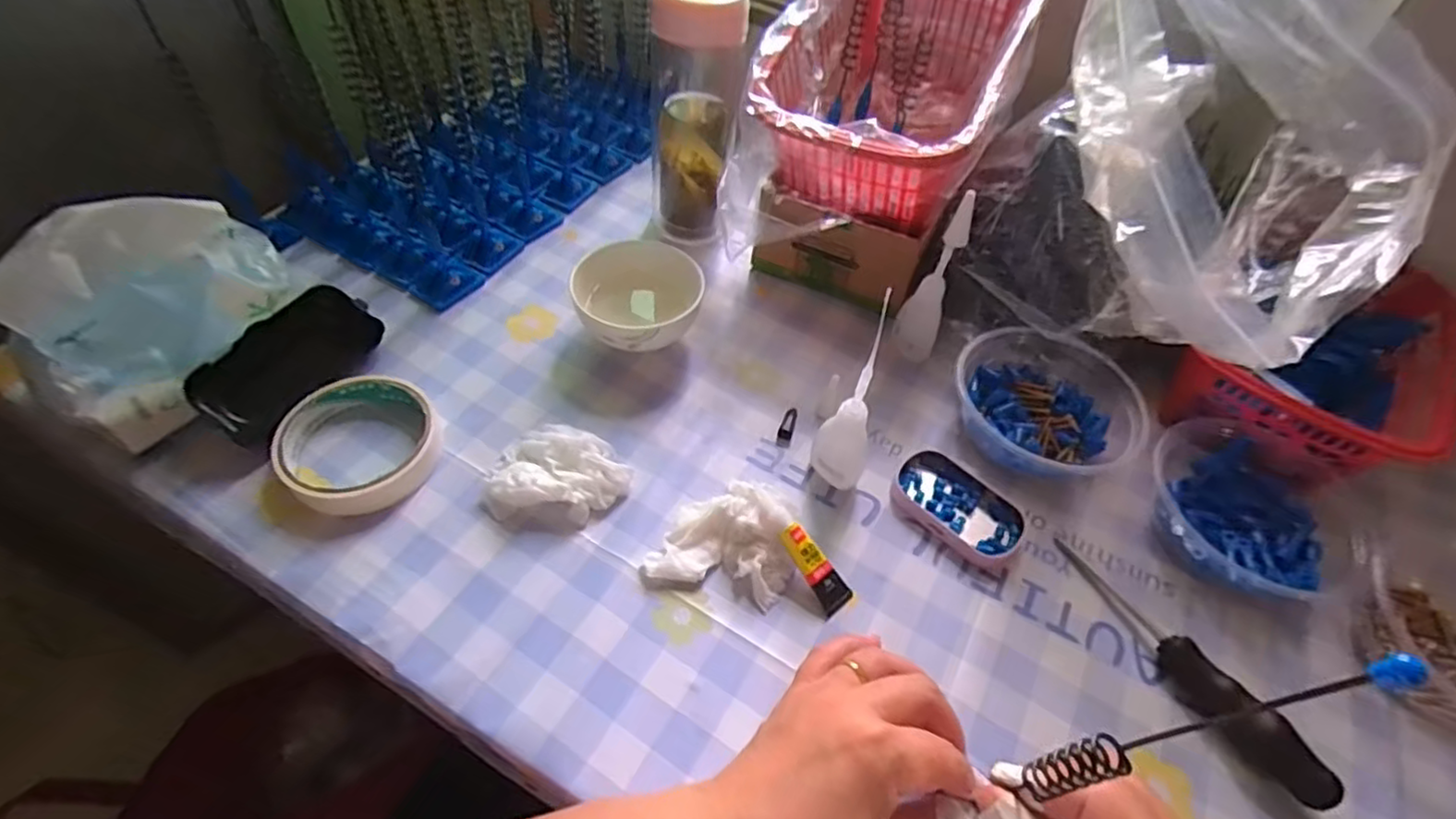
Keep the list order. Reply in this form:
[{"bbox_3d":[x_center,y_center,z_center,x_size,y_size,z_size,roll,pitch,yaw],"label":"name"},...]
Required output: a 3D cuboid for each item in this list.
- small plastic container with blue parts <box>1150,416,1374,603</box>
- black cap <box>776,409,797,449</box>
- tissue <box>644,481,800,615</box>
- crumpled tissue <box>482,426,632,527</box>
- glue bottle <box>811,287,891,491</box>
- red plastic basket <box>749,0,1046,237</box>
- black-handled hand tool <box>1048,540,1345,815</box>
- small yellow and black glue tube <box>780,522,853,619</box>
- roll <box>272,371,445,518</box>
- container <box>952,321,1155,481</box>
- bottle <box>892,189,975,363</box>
[{"bbox_3d":[0.308,0.061,0.397,0.114,0.037,0.112,33,56,19],"label":"small plastic container with blue parts"},{"bbox_3d":[0.039,0.012,0.433,0.010,0.007,0.028,16,68,9],"label":"black cap"},{"bbox_3d":[0.000,0.071,0.369,0.074,0.029,0.059,15,52,6],"label":"tissue"},{"bbox_3d":[-0.097,0.036,0.392,0.077,0.020,0.059,6,51,-1],"label":"crumpled tissue"},{"bbox_3d":[0.069,-0.001,0.363,0.030,0.138,0.024,16,52,7],"label":"glue bottle"},{"bbox_3d":[0.116,-0.236,0.476,0.154,0.119,0.221,24,53,13],"label":"red plastic basket"},{"bbox_3d":[0.238,0.130,0.348,0.021,0.025,0.153,-20,56,-20],"label":"black-handled hand tool"},{"bbox_3d":[0.048,0.086,0.362,0.019,0.005,0.052,-35,92,-25],"label":"small yellow and black glue tube"},{"bbox_3d":[-0.215,0.020,0.389,0.081,0.026,0.084,3,51,-4],"label":"roll"},{"bbox_3d":[0.208,-0.005,0.434,0.118,0.044,0.113,38,57,22],"label":"container"},{"bbox_3d":[0.136,-0.080,0.441,0.030,0.119,0.030,-11,53,-14],"label":"bottle"}]

